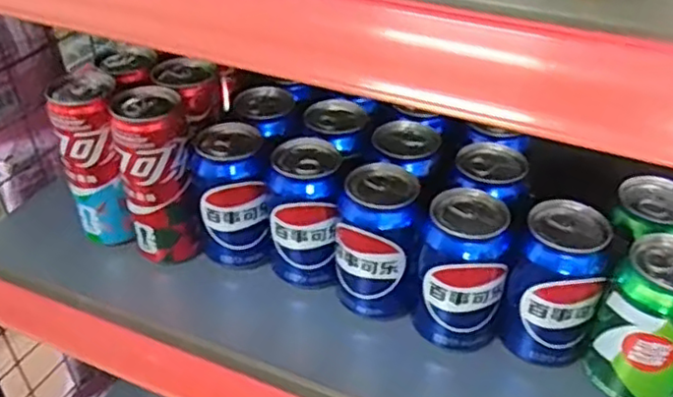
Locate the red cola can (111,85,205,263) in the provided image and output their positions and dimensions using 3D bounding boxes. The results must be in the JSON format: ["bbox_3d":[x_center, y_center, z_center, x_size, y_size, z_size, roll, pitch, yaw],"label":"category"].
[{"bbox_3d":[-0.147,-0.018,0.546,0.054,0.143,0.058,1,37,-1],"label":"red cola can"}]

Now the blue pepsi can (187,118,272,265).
[{"bbox_3d":[-0.092,-0.003,0.550,0.059,0.109,0.069,-8,38,-12],"label":"blue pepsi can"}]

